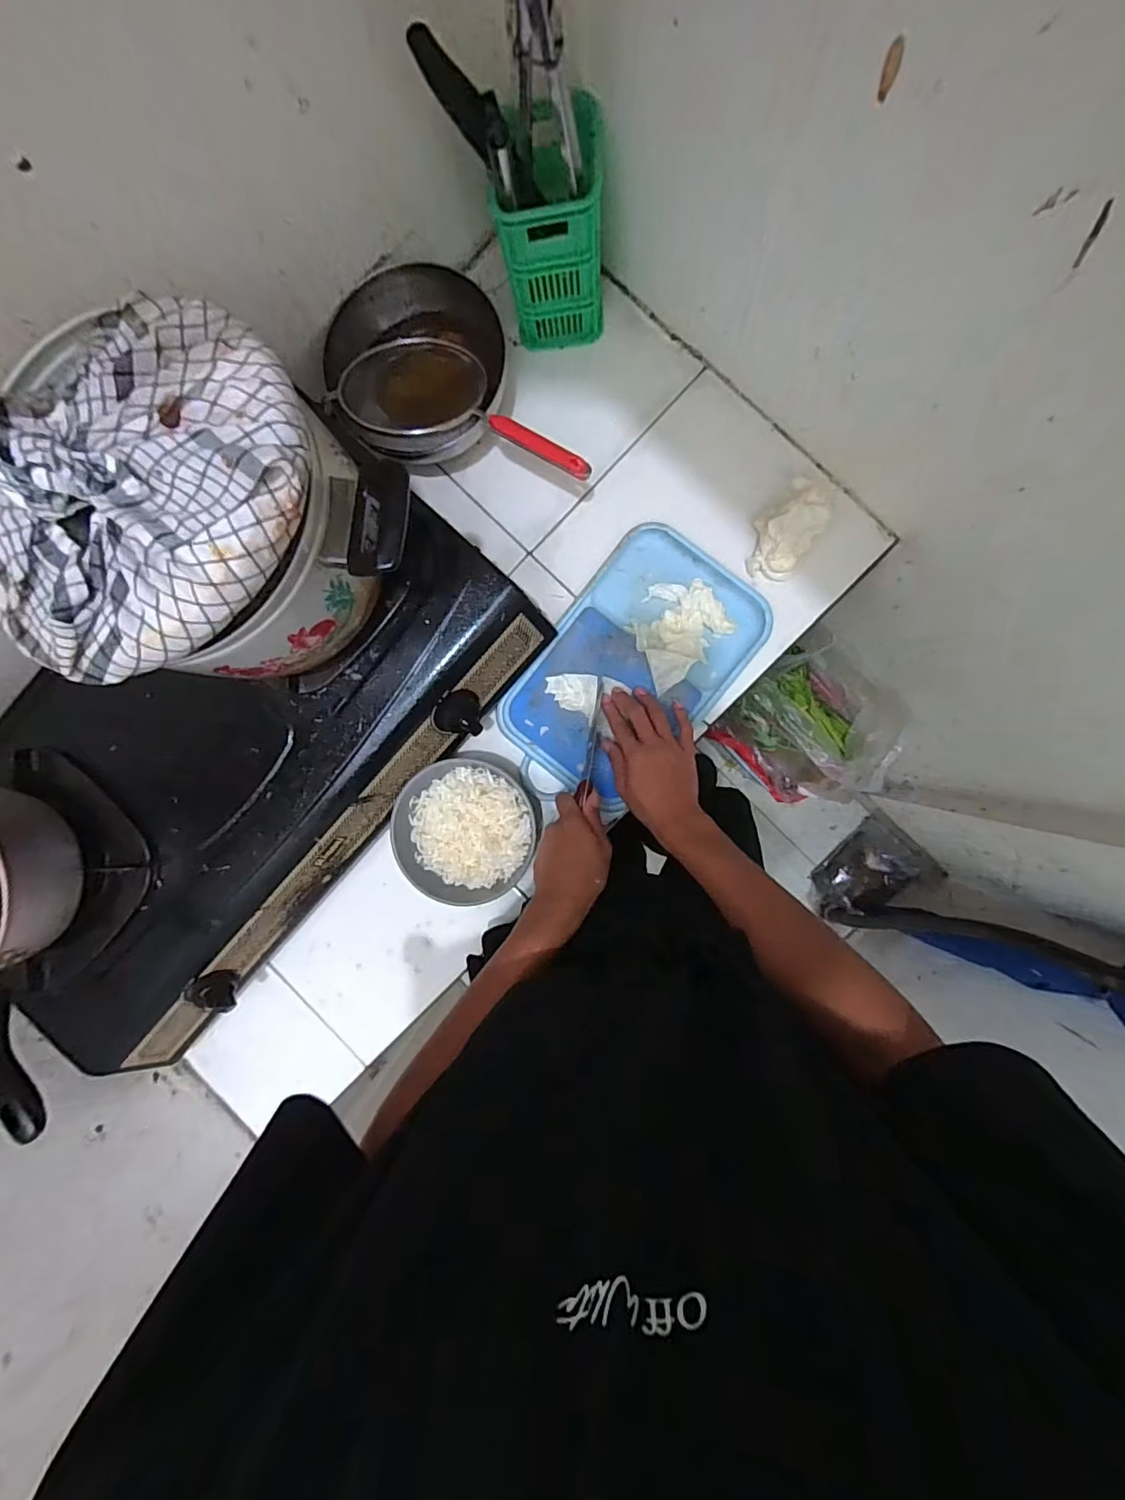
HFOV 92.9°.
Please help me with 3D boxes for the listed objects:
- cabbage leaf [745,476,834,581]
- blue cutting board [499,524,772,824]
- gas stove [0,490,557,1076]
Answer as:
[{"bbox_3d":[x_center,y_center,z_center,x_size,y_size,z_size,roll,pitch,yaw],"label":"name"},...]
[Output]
[{"bbox_3d":[0.246,-0.243,0.578,0.059,0.067,0.097,26,93,4],"label":"cabbage leaf"},{"bbox_3d":[0.080,-0.087,0.616,0.198,0.028,0.315,34,91,5],"label":"blue cutting board"},{"bbox_3d":[-0.360,0.000,0.592,0.340,0.115,0.660,43,94,3],"label":"gas stove"}]

